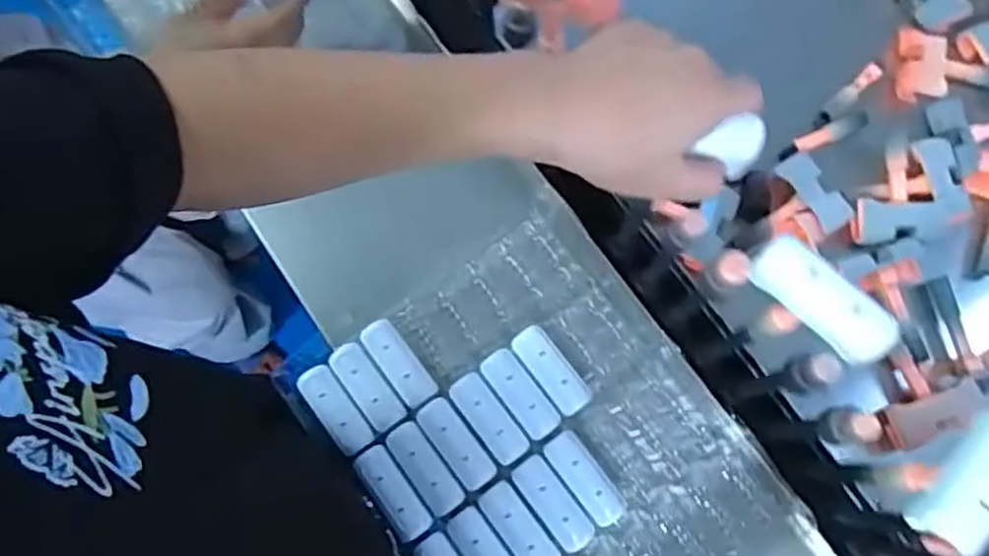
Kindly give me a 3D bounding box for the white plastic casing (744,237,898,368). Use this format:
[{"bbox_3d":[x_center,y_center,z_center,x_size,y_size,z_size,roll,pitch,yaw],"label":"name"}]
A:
[{"bbox_3d":[0.175,0.010,0.386,0.079,0.017,0.032,43,125,9],"label":"white plastic casing"}]

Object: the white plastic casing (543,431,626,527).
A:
[{"bbox_3d":[0.070,0.156,0.567,0.028,0.015,0.077,-36,80,-7],"label":"white plastic casing"}]

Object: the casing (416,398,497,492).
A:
[{"bbox_3d":[-0.031,0.131,0.574,0.028,0.009,0.077,-37,80,-8],"label":"casing"}]

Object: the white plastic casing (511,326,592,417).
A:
[{"bbox_3d":[0.045,0.074,0.583,0.030,0.008,0.076,-37,80,-8],"label":"white plastic casing"}]

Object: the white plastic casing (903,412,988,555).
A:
[{"bbox_3d":[0.242,0.099,0.364,0.027,0.026,0.075,36,80,8],"label":"white plastic casing"}]

